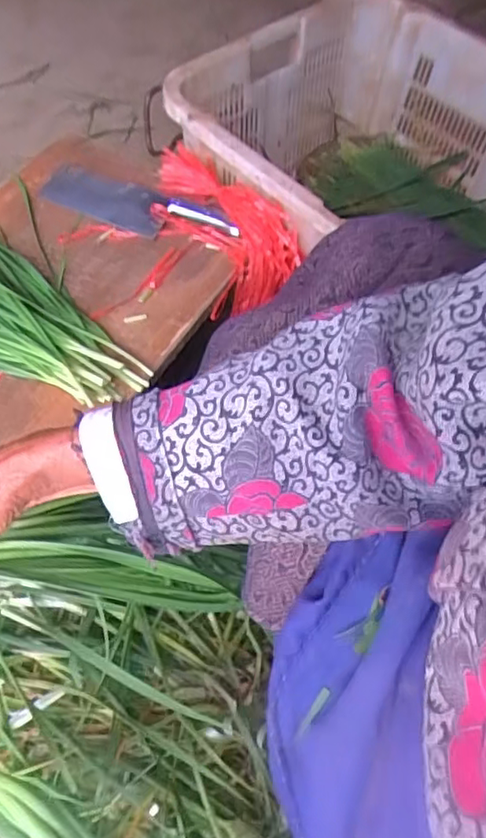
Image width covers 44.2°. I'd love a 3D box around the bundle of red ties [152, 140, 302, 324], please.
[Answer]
[{"bbox_3d":[-0.042,-0.253,0.807,0.150,0.088,0.251,-29,64,-20],"label":"bundle of red ties"}]

